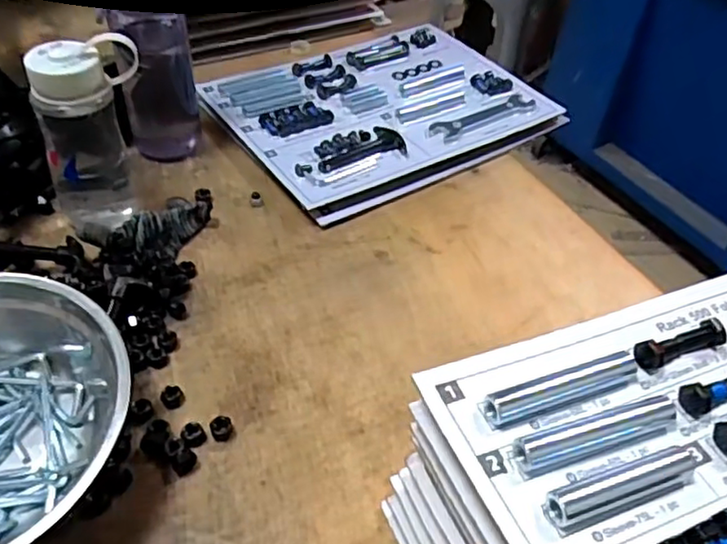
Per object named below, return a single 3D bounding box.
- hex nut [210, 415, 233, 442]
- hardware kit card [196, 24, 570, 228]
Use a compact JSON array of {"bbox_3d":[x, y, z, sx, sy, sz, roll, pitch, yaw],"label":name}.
[{"bbox_3d":[-0.105,0.116,0.485,0.016,0.010,0.016,-13,48,-15],"label":"hex nut"},{"bbox_3d":[0.024,-0.206,0.803,0.366,0.030,0.271,-25,52,-25],"label":"hardware kit card"}]

